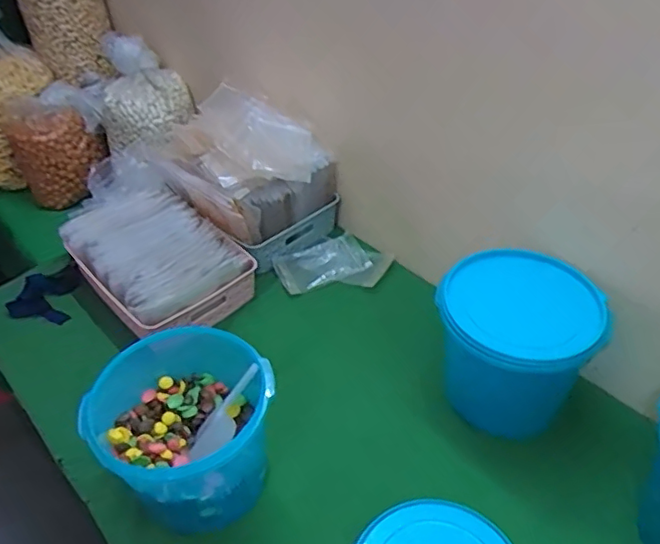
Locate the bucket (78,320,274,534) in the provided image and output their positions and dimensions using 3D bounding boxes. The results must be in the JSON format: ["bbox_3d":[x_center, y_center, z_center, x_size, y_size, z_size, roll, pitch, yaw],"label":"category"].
[{"bbox_3d":[-0.172,0.209,0.762,0.213,0.184,0.205,-2,42,2],"label":"bucket"}]

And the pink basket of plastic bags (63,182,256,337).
[{"bbox_3d":[-0.311,-0.020,1.056,0.318,0.104,0.227,30,52,32],"label":"pink basket of plastic bags"}]

